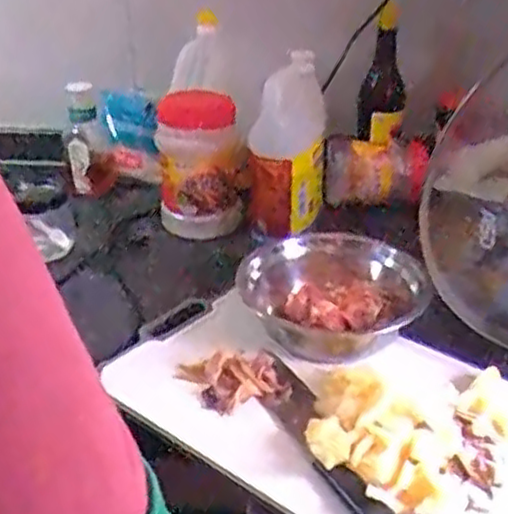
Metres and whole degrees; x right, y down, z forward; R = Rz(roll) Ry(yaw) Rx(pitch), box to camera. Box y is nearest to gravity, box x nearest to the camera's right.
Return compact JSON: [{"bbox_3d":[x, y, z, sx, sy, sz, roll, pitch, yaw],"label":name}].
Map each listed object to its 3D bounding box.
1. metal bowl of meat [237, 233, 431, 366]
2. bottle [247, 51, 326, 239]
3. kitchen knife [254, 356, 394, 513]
[{"bbox_3d":[0.075,0.035,0.736,0.172,0.065,0.150,13,34,24],"label":"metal bowl of meat"},{"bbox_3d":[0.037,-0.131,0.848,0.087,0.194,0.081,0,31,4],"label":"bottle"},{"bbox_3d":[0.060,0.151,0.590,0.052,0.017,0.244,-14,33,-20],"label":"kitchen knife"}]

